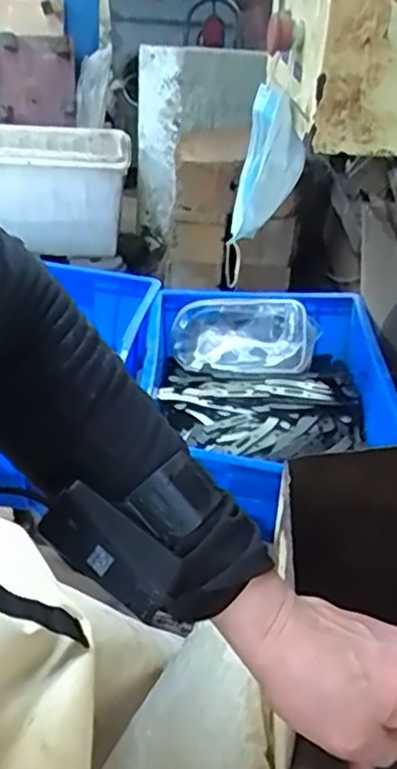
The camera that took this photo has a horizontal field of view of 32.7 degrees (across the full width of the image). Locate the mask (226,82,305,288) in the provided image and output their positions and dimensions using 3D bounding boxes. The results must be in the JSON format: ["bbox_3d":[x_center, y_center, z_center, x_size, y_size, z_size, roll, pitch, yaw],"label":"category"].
[{"bbox_3d":[0.074,-0.211,0.753,0.068,0.194,0.109,5,35,2],"label":"mask"}]

